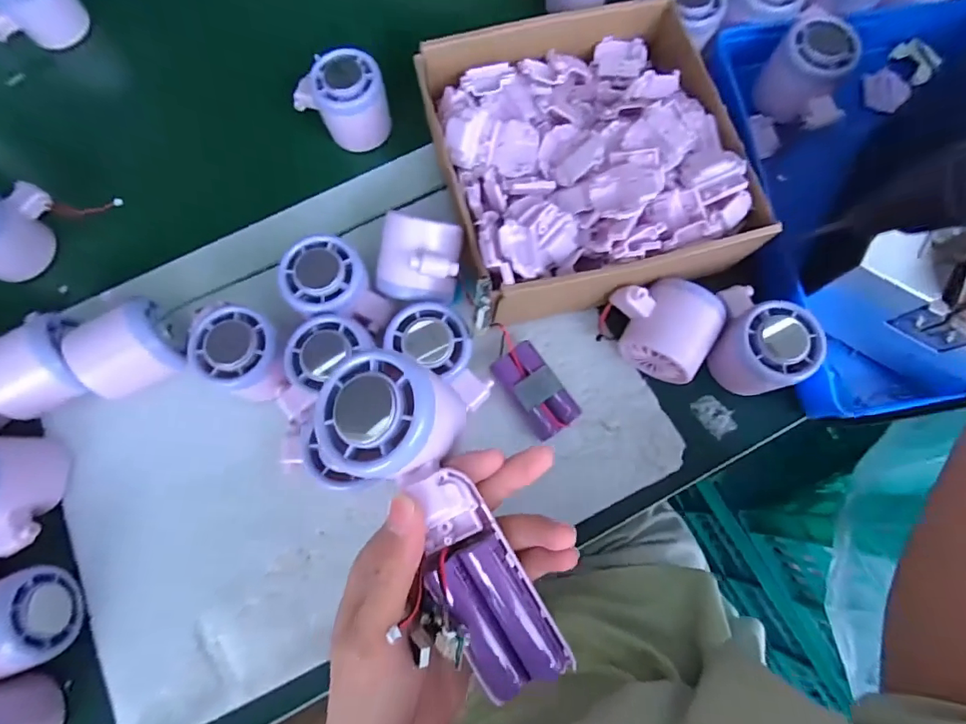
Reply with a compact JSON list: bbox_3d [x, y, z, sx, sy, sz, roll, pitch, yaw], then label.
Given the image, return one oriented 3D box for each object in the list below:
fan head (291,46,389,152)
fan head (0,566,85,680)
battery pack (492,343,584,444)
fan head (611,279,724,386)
[{"bbox_3d":[-0.110,-0.212,0.396,0.062,0.053,0.049,-15,77,-2],"label":"fan head"},{"bbox_3d":[-0.289,0.162,0.289,0.057,0.059,0.060,-33,78,-7],"label":"fan head"},{"bbox_3d":[0.037,0.020,0.342,0.034,0.023,0.065,-35,78,-7],"label":"battery pack"},{"bbox_3d":[0.123,-0.026,0.336,0.073,0.047,0.059,36,80,9],"label":"fan head"}]

